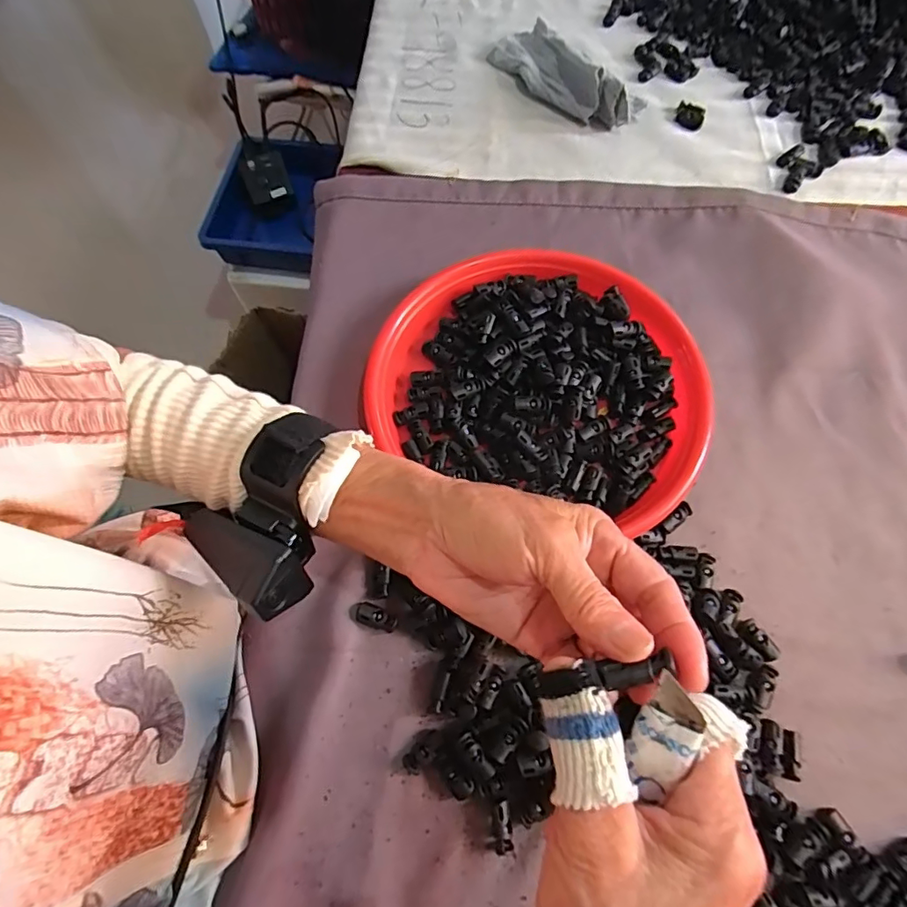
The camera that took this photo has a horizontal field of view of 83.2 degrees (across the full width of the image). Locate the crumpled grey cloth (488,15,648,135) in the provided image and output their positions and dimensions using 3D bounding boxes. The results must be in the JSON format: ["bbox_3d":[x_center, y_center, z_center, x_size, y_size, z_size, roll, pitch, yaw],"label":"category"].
[{"bbox_3d":[0.116,-0.405,0.532,0.077,0.041,0.183,-42,73,-14],"label":"crumpled grey cloth"}]

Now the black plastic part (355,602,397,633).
[{"bbox_3d":[-0.053,0.112,0.350,0.029,0.005,0.014,18,70,9],"label":"black plastic part"}]

